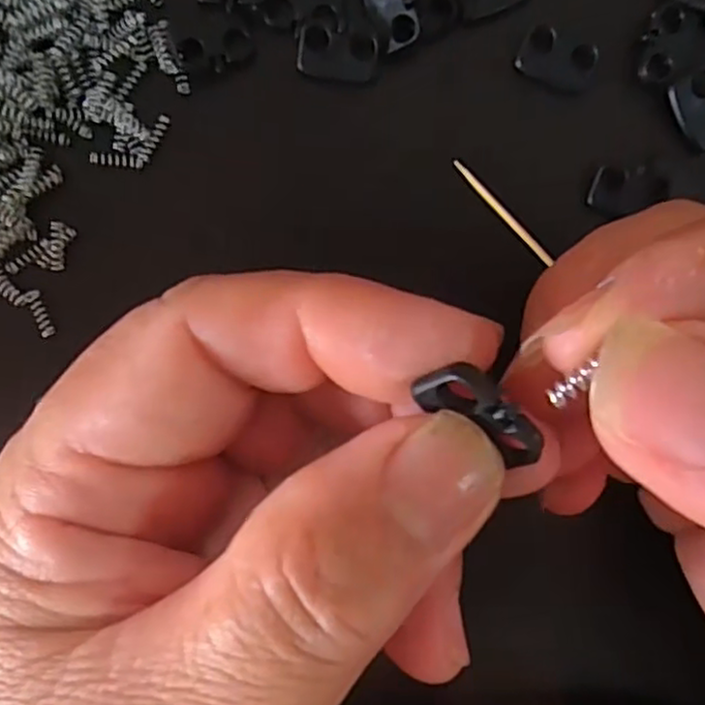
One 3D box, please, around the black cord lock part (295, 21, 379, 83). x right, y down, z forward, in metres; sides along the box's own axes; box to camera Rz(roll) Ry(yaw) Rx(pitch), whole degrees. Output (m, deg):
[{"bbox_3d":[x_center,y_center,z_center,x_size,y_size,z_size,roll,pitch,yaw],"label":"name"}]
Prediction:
[{"bbox_3d":[-0.003,-0.067,0.156,0.018,0.004,0.010,7,93,-2],"label":"black cord lock part"}]

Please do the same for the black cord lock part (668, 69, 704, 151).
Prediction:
[{"bbox_3d":[0.080,-0.056,0.160,0.012,0.004,0.017,-29,94,0],"label":"black cord lock part"}]

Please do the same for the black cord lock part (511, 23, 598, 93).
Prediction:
[{"bbox_3d":[0.047,-0.067,0.161,0.017,0.006,0.011,24,92,-3],"label":"black cord lock part"}]

